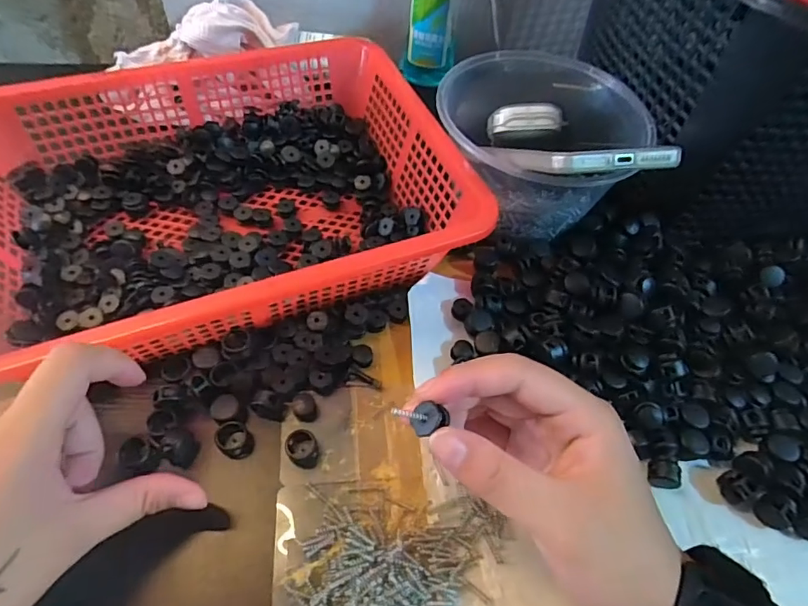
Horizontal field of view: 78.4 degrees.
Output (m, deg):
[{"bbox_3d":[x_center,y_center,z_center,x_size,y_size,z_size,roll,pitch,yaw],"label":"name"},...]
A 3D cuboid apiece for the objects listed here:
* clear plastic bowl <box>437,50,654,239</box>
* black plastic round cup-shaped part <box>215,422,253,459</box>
[{"bbox_3d":[0.093,-0.119,0.357,0.127,0.071,0.137,3,55,-4],"label":"clear plastic bowl"},{"bbox_3d":[-0.094,0.076,0.276,0.019,0.010,0.016,33,59,17],"label":"black plastic round cup-shaped part"}]

